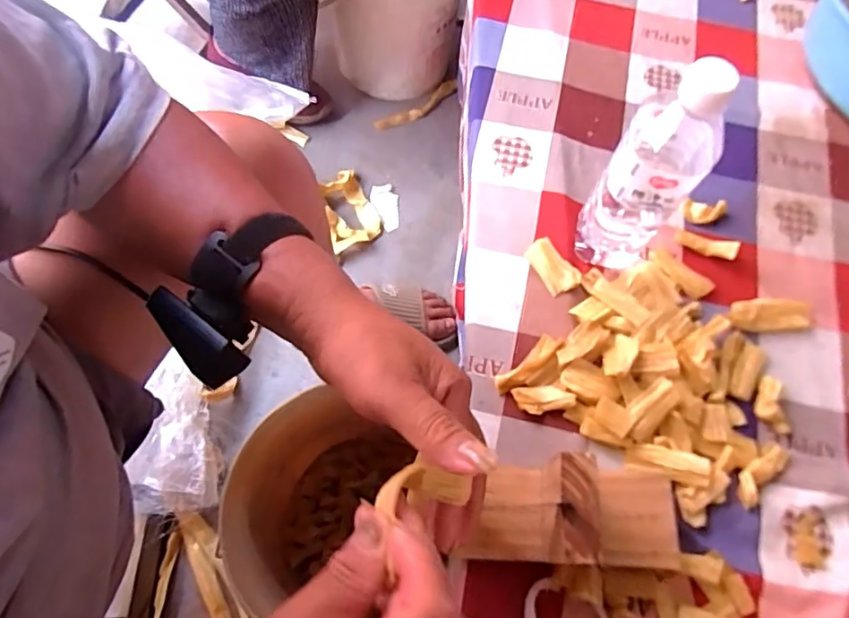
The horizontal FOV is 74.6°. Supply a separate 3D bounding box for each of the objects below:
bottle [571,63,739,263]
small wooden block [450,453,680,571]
[{"bbox_3d":[0.184,-0.110,0.451,0.069,0.207,0.073,34,71,12],"label":"bottle"},{"bbox_3d":[0.110,0.146,0.395,0.148,0.102,0.064,4,68,0],"label":"small wooden block"}]

